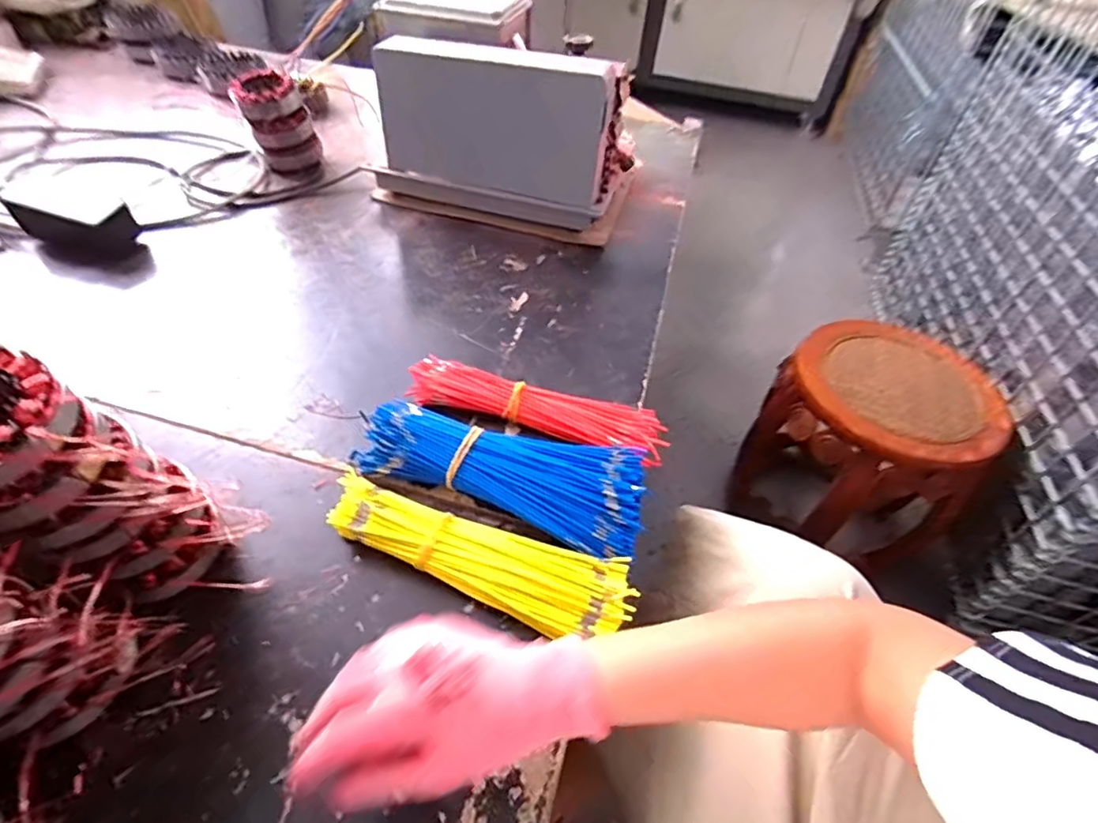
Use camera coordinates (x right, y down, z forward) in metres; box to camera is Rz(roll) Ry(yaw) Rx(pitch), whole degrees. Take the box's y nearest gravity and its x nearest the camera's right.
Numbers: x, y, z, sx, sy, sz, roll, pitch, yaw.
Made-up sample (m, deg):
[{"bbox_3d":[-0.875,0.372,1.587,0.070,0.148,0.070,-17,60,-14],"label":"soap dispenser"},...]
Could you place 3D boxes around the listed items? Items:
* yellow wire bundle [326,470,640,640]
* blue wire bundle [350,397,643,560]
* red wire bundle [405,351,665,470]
[{"bbox_3d":[-0.055,0.113,0.437,0.240,0.032,0.064,17,49,9],"label":"yellow wire bundle"},{"bbox_3d":[-0.039,0.048,0.485,0.240,0.042,0.091,15,48,7],"label":"blue wire bundle"},{"bbox_3d":[-0.012,-0.004,0.547,0.246,0.022,0.061,15,48,7],"label":"red wire bundle"}]

